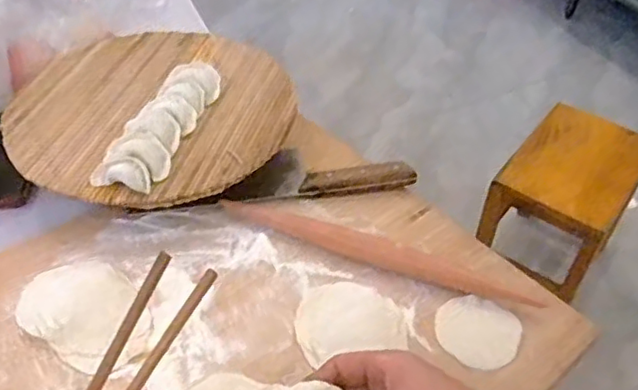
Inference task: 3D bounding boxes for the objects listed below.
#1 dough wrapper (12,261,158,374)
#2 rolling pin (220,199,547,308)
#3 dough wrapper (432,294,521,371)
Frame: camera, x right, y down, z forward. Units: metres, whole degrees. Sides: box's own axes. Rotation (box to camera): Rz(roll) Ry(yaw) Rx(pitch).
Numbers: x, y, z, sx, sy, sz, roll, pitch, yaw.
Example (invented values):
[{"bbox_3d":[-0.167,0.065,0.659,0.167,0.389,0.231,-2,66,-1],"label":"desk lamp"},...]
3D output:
[{"bbox_3d":[-0.204,0.098,0.537,0.133,0.019,0.081,25,48,22],"label":"dough wrapper"},{"bbox_3d":[0.049,0.054,0.590,0.305,0.019,0.020,19,46,17],"label":"rolling pin"},{"bbox_3d":[0.138,0.118,0.542,0.071,0.008,0.063,24,48,21],"label":"dough wrapper"}]

